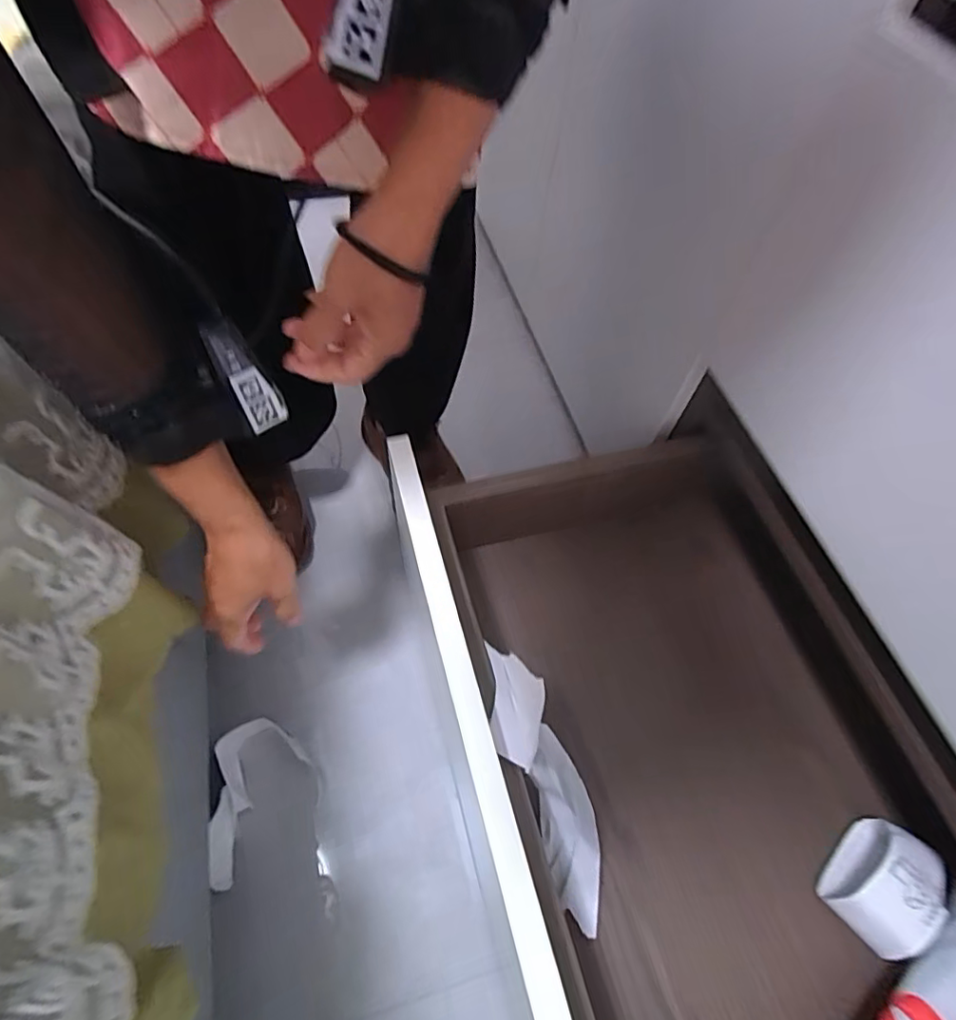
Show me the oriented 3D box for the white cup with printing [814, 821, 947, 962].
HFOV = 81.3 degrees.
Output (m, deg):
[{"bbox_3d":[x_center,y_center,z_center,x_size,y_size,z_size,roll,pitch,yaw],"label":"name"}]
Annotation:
[{"bbox_3d":[0.308,0.285,0.421,0.054,0.062,0.079,38,66,17],"label":"white cup with printing"}]

